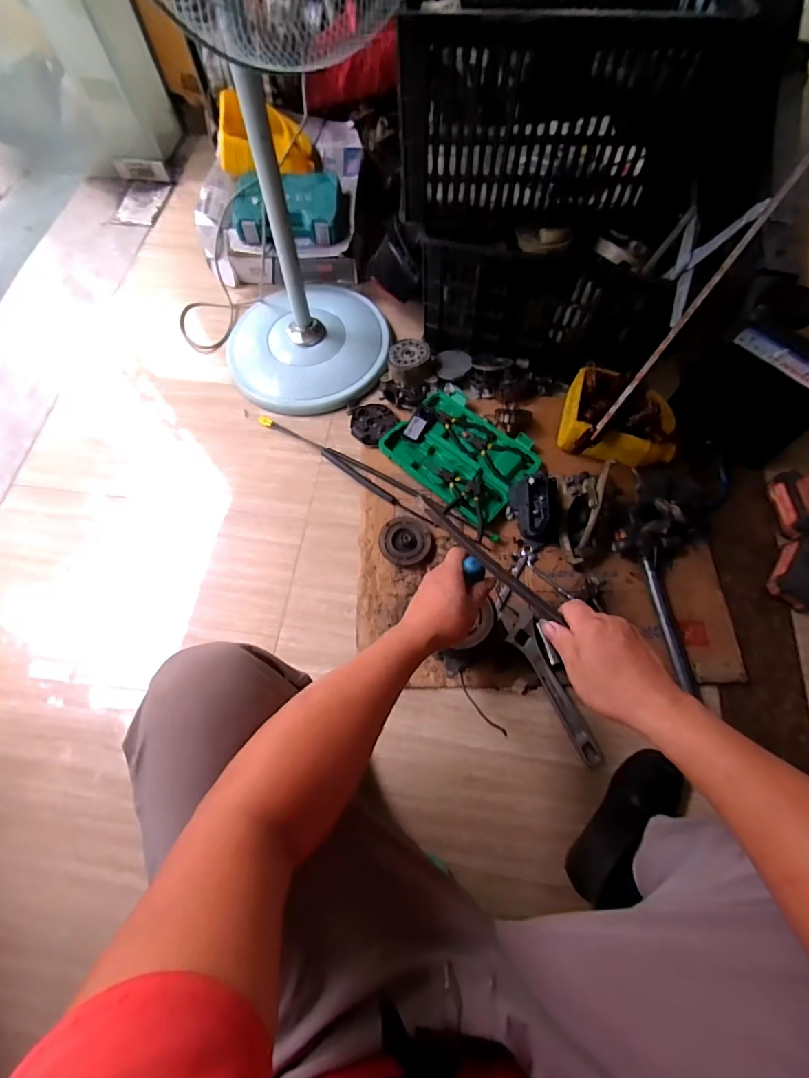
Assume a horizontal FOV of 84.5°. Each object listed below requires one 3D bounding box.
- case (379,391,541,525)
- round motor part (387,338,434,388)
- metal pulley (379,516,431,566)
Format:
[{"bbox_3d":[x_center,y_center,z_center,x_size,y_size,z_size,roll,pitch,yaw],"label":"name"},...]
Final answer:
[{"bbox_3d":[0.119,-0.186,0.957,0.294,0.036,0.233,37,74,15],"label":"case"},{"bbox_3d":[0.013,-0.416,1.036,0.100,0.055,0.104,-1,68,1],"label":"round motor part"},{"bbox_3d":[0.000,0.003,0.891,0.101,0.029,0.094,-1,68,1],"label":"metal pulley"}]

